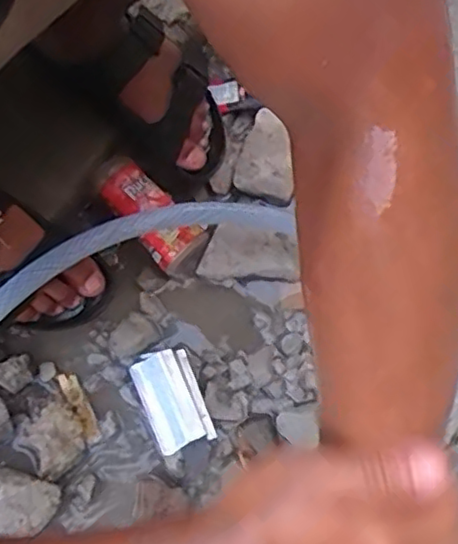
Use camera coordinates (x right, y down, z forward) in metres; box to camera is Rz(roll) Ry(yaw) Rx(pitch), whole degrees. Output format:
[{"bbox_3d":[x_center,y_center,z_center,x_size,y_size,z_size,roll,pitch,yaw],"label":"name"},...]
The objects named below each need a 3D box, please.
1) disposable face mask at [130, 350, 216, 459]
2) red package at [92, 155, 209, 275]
[{"bbox_3d":[-0.053,0.117,0.588,0.053,0.030,0.090,-21,77,-7],"label":"disposable face mask"},{"bbox_3d":[-0.082,-0.057,0.630,0.124,0.055,0.056,42,78,8],"label":"red package"}]

